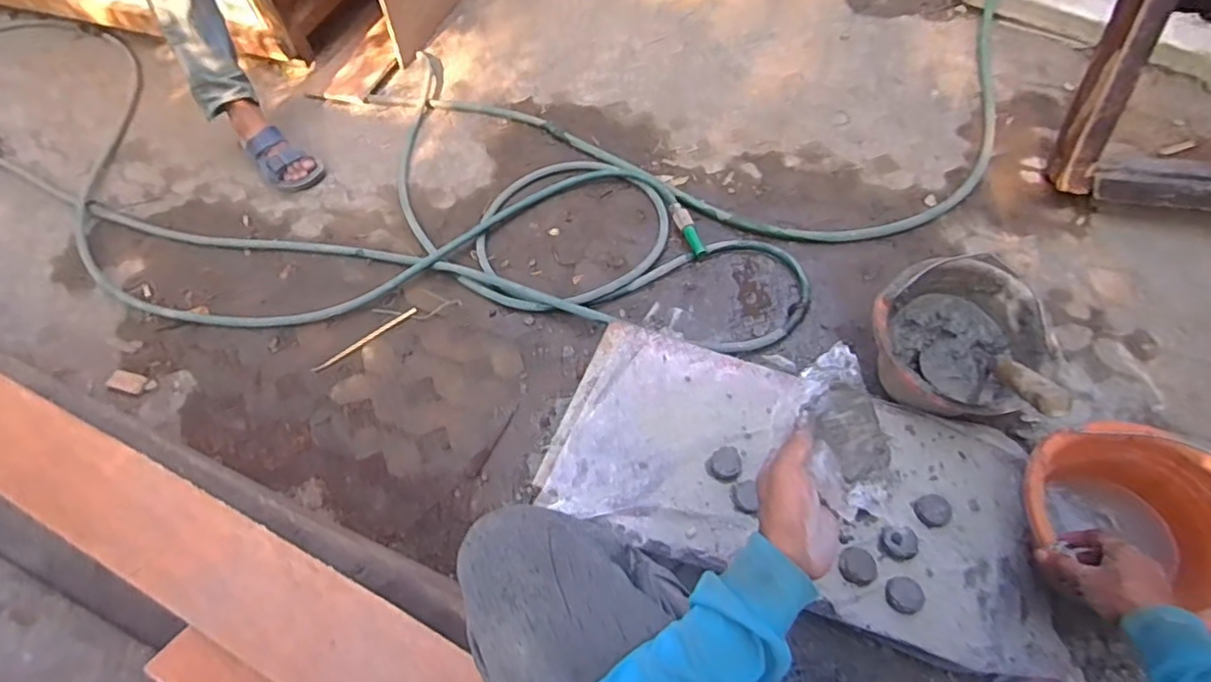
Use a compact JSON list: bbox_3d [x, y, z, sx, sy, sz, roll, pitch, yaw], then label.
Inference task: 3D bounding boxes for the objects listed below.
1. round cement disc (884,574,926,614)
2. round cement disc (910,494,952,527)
[{"bbox_3d":[0.389,0.329,0.792,0.044,0.015,0.045,-1,57,2],"label":"round cement disc"},{"bbox_3d":[0.455,0.236,0.848,0.038,0.030,0.045,-23,59,-12],"label":"round cement disc"}]

